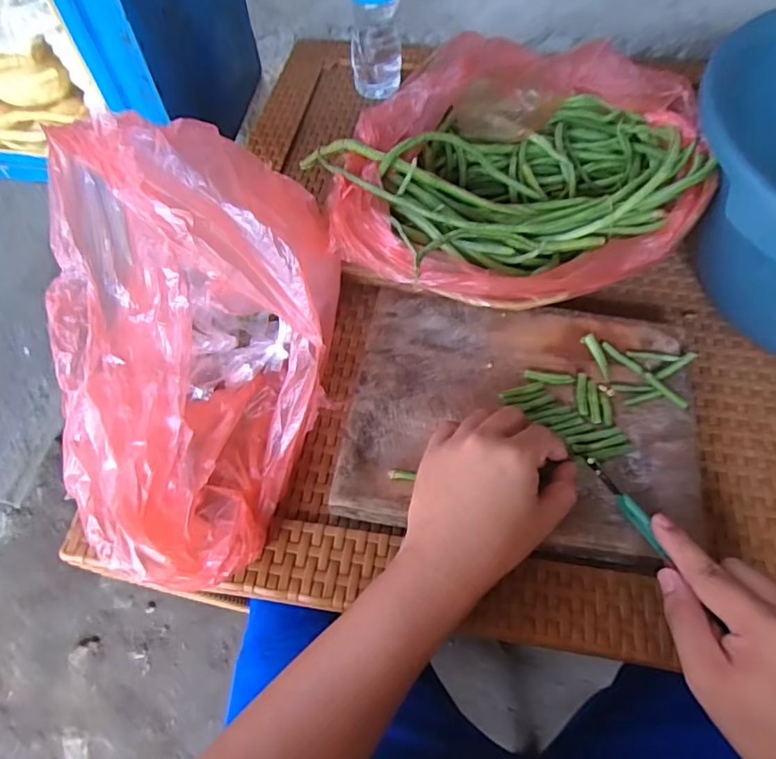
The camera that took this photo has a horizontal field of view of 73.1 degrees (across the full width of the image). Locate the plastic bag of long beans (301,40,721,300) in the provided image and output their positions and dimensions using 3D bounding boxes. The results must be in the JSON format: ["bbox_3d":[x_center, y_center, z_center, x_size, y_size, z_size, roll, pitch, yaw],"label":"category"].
[{"bbox_3d":[0.102,-0.189,0.497,0.323,0.135,0.269,-16,61,-7],"label":"plastic bag of long beans"}]

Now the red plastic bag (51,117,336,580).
[{"bbox_3d":[-0.149,-0.043,0.391,0.192,0.188,0.342,1,61,3],"label":"red plastic bag"}]

